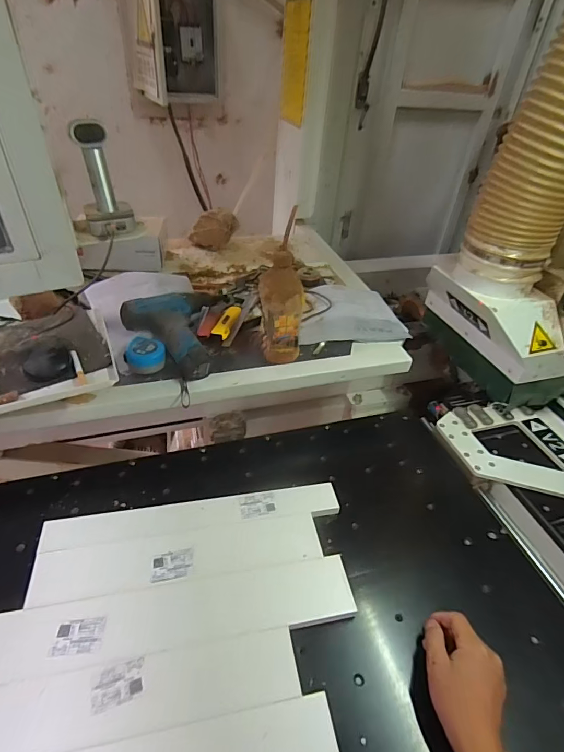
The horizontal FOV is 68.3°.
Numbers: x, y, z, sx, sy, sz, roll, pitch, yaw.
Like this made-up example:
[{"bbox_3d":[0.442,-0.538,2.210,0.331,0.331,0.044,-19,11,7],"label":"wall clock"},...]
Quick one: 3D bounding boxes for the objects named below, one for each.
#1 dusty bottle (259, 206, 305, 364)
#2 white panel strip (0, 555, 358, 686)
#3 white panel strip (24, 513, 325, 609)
[{"bbox_3d":[0.000,-0.138,0.714,0.074,0.242,0.067,-2,40,-9],"label":"dusty bottle"},{"bbox_3d":[-0.135,0.313,0.544,0.463,0.027,0.083,-4,40,-11],"label":"white panel strip"},{"bbox_3d":[-0.142,0.261,0.600,0.397,0.011,0.076,-4,40,-11],"label":"white panel strip"}]

